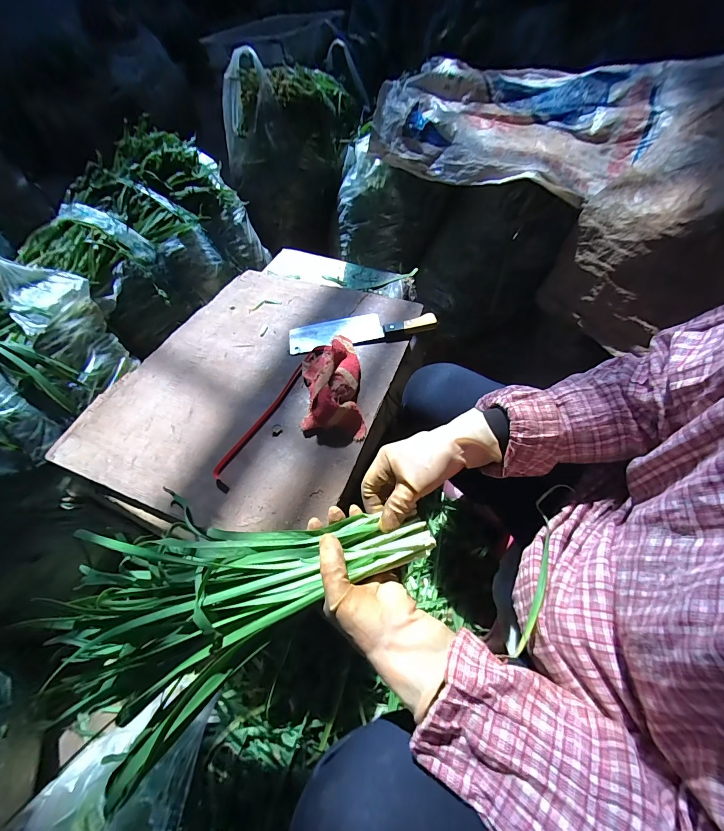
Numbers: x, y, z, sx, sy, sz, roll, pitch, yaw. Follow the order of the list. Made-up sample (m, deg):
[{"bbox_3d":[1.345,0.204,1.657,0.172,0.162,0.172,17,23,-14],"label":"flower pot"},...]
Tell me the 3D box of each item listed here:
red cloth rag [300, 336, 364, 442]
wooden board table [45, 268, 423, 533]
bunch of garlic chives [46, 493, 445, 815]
[{"bbox_3d":[-0.051,-0.059,0.538,0.095,0.047,0.191,-5,56,1],"label":"red cloth rag"},{"bbox_3d":[-0.187,-0.077,0.598,0.458,0.027,0.519,17,59,16],"label":"wooden board table"},{"bbox_3d":[-0.111,0.167,0.318,0.359,0.060,0.191,-19,56,-4],"label":"bunch of garlic chives"}]

